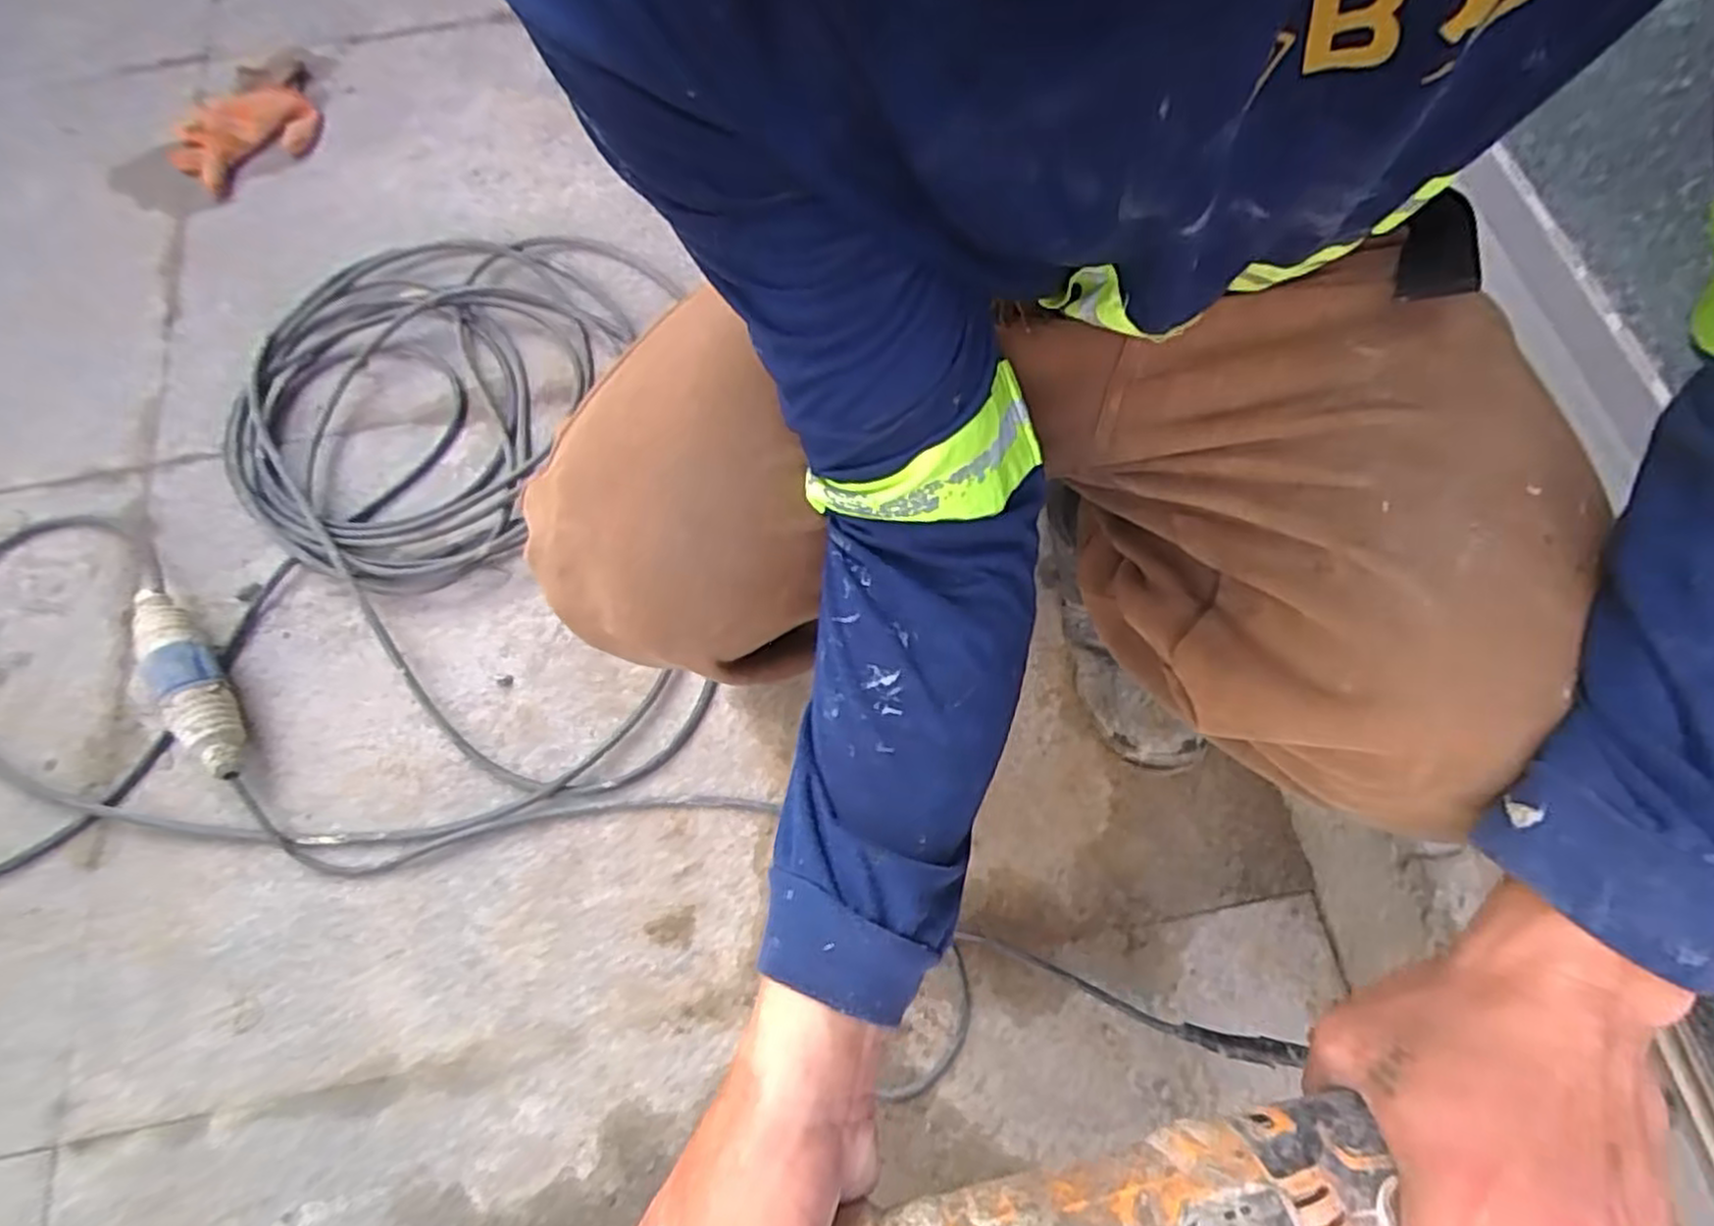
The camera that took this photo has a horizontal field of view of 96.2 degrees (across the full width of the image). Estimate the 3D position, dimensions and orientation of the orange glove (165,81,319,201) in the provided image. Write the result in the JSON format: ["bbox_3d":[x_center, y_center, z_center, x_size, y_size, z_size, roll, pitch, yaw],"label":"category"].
[{"bbox_3d":[-0.720,-0.567,0.903,0.159,0.033,0.152,-41,73,-13],"label":"orange glove"}]

